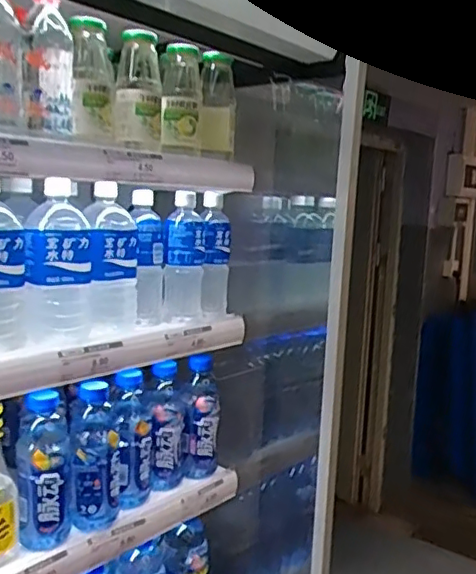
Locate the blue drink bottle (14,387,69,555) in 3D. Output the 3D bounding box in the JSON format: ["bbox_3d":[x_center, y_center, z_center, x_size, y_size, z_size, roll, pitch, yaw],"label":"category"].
[{"bbox_3d":[-0.265,0.248,0.812,0.074,0.209,0.065,1,7,-13],"label":"blue drink bottle"}]

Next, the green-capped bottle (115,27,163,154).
[{"bbox_3d":[-0.136,-0.274,0.826,0.060,0.161,0.054,2,7,-5],"label":"green-capped bottle"}]

